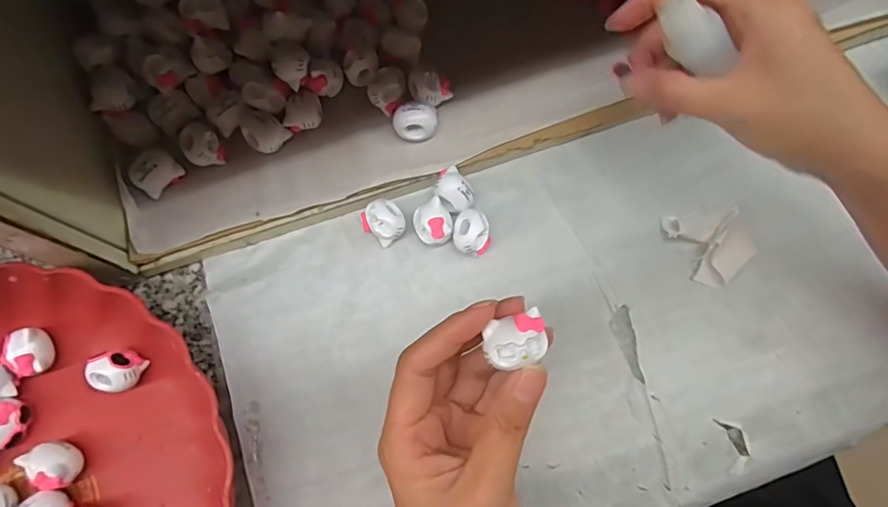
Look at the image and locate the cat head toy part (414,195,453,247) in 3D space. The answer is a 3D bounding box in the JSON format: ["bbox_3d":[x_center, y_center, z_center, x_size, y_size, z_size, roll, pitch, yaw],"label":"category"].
[{"bbox_3d":[-0.006,-0.017,0.291,0.022,0.019,0.024,-20,75,-5],"label":"cat head toy part"}]

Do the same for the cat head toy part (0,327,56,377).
[{"bbox_3d":[-0.228,0.055,0.275,0.018,0.021,0.026,-15,75,-3],"label":"cat head toy part"}]

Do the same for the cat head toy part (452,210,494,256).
[{"bbox_3d":[0.016,-0.012,0.289,0.021,0.019,0.026,-14,75,-3],"label":"cat head toy part"}]

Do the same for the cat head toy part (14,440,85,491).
[{"bbox_3d":[-0.202,0.109,0.259,0.018,0.023,0.023,-41,78,-10],"label":"cat head toy part"}]

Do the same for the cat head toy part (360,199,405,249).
[{"bbox_3d":[-0.035,-0.018,0.292,0.023,0.019,0.024,-21,75,-5],"label":"cat head toy part"}]

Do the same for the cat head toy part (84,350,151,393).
[{"bbox_3d":[-0.178,0.064,0.271,0.022,0.021,0.021,3,74,2],"label":"cat head toy part"}]

